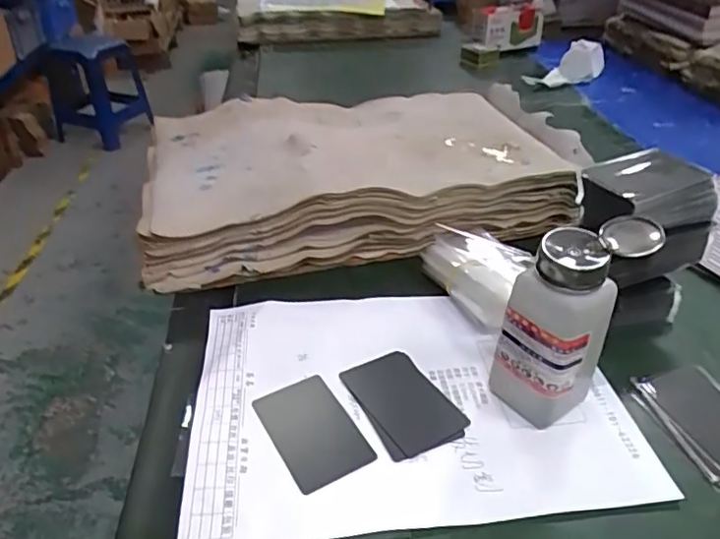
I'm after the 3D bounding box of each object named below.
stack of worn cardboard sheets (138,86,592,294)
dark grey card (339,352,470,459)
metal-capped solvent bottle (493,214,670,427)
[{"bbox_3d":[-0.003,-0.115,0.630,0.441,0.085,0.265,-8,36,-12],"label":"stack of worn cardboard sheets"},{"bbox_3d":[0.030,0.092,0.407,0.054,0.004,0.088,-20,40,-25],"label":"dark grey card"},{"bbox_3d":[0.135,0.034,0.371,0.068,0.137,0.054,-22,41,-28],"label":"metal-capped solvent bottle"}]

